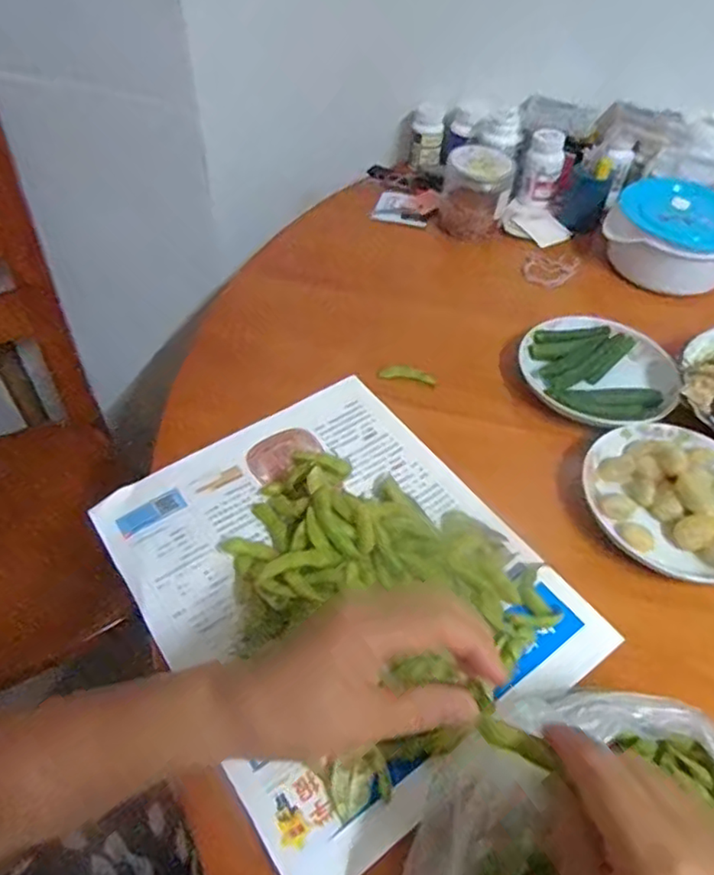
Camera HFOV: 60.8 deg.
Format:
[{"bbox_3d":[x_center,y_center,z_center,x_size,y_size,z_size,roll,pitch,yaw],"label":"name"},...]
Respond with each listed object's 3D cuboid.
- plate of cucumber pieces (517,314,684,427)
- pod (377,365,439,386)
[{"bbox_3d":[0.246,-0.068,0.616,0.148,0.039,0.143,1,49,-2],"label":"plate of cucumber pieces"},{"bbox_3d":[0.052,-0.065,0.623,0.058,0.007,0.017,9,49,5],"label":"pod"}]

